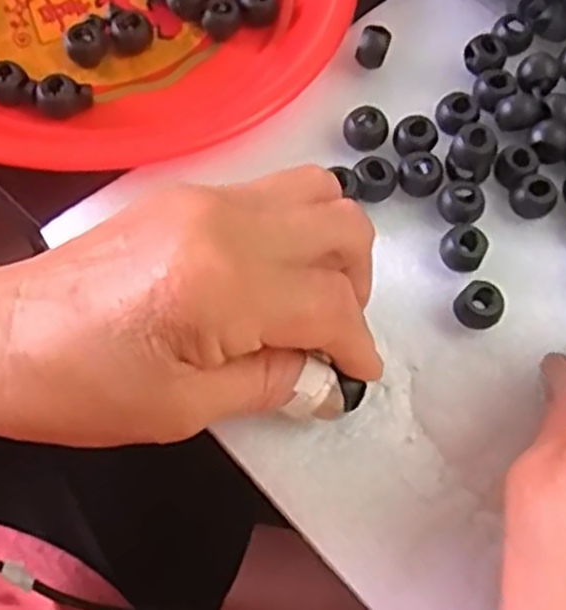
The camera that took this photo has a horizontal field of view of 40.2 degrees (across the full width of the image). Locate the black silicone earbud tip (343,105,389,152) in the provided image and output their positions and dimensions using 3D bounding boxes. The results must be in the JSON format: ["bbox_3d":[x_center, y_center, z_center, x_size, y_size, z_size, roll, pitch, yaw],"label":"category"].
[{"bbox_3d":[0.033,-0.070,0.314,0.018,0.016,0.013,12,65,2],"label":"black silicone earbud tip"}]

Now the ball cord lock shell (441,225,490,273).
[{"bbox_3d":[0.068,-0.021,0.294,0.016,0.014,0.013,28,66,9],"label":"ball cord lock shell"}]

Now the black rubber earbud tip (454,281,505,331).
[{"bbox_3d":[0.072,0.001,0.285,0.017,0.015,0.014,35,68,12],"label":"black rubber earbud tip"}]

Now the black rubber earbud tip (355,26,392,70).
[{"bbox_3d":[0.039,-0.110,0.333,0.012,0.015,0.015,19,65,5],"label":"black rubber earbud tip"}]

